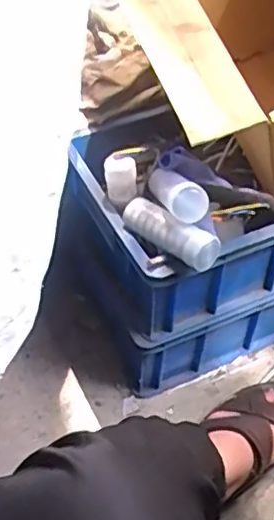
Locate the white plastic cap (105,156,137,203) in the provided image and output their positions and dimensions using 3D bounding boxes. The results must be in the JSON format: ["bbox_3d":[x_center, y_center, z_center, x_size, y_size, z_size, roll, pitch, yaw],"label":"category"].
[{"bbox_3d":[-0.020,-0.102,0.790,0.040,0.050,0.034,0,48,-3],"label":"white plastic cap"}]

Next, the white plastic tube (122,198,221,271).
[{"bbox_3d":[0.040,-0.035,0.743,0.125,0.048,0.043,36,56,26],"label":"white plastic tube"}]

